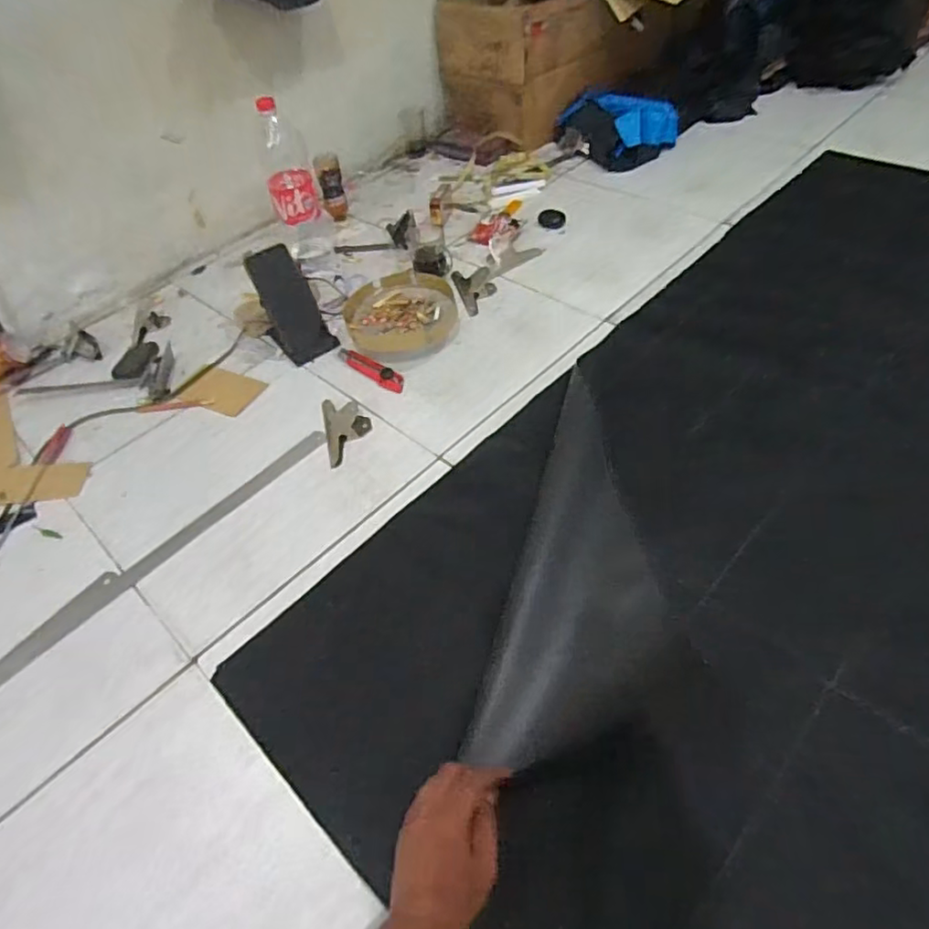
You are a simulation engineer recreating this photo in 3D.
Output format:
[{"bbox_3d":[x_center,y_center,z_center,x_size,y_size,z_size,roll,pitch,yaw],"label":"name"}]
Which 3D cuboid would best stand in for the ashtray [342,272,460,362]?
[{"bbox_3d":[-0.106,-0.250,1.041,0.187,0.048,0.187,-4,50,3],"label":"ashtray"}]

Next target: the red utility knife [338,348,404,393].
[{"bbox_3d":[-0.154,-0.157,0.999,0.160,0.013,0.036,34,62,29],"label":"red utility knife"}]

